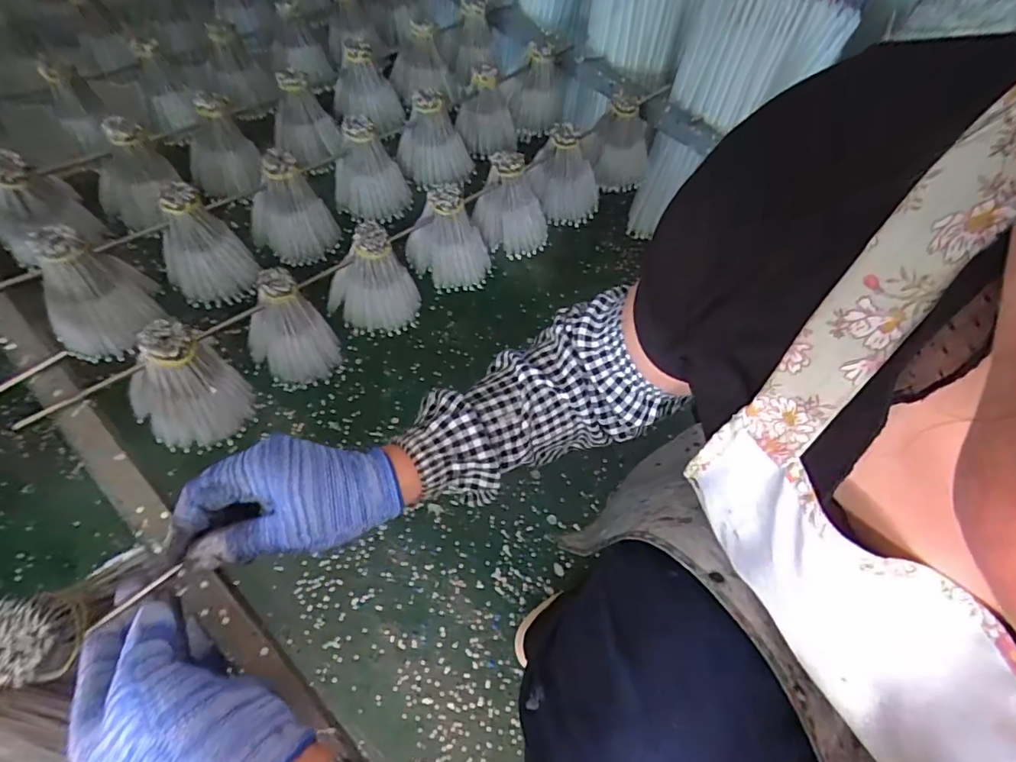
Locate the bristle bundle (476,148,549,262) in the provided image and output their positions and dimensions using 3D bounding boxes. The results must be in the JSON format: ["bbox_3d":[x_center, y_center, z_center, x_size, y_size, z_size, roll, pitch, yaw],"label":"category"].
[{"bbox_3d":[0.005,-0.207,0.617,0.076,0.106,0.049,12,51,14],"label":"bristle bundle"}]

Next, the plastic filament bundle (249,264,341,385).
[{"bbox_3d":[-0.204,-0.048,0.481,0.075,0.100,0.053,-28,53,-20],"label":"plastic filament bundle"}]

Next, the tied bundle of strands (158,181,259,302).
[{"bbox_3d":[-0.303,-0.134,0.513,0.058,0.096,0.065,23,54,22],"label":"tied bundle of strands"}]

